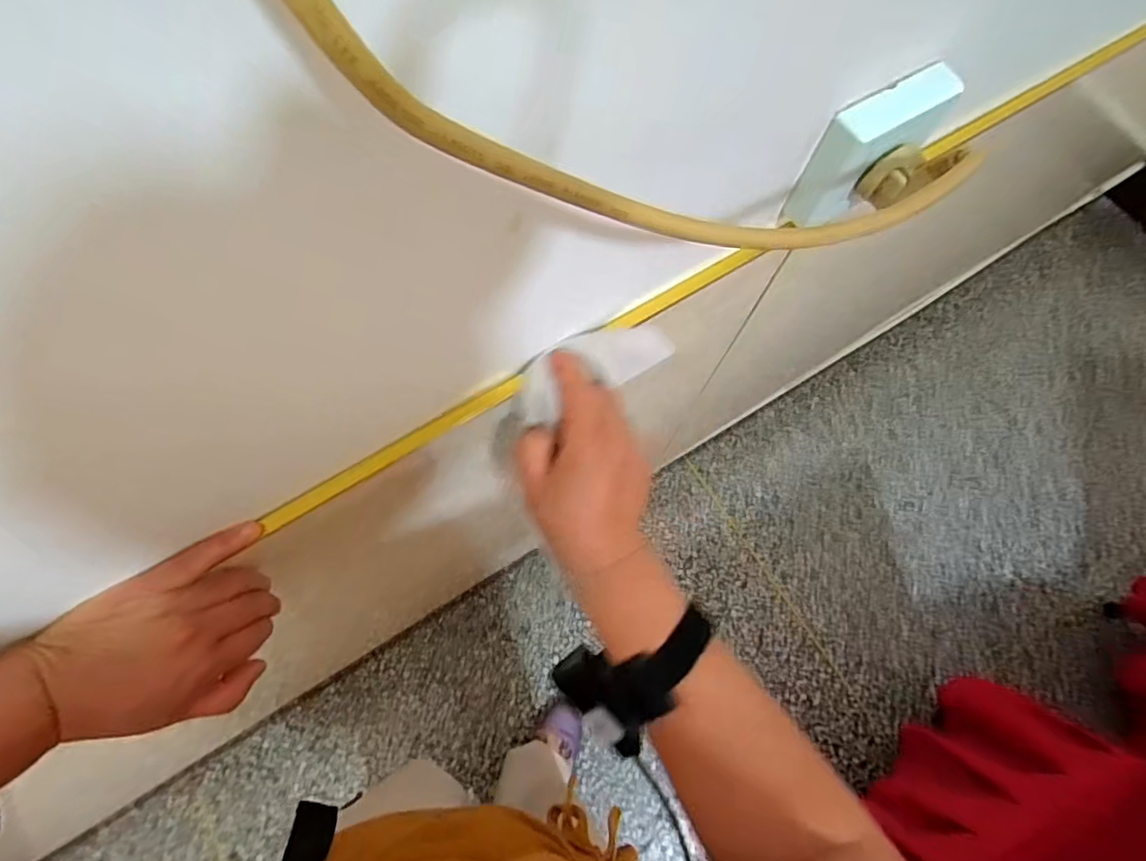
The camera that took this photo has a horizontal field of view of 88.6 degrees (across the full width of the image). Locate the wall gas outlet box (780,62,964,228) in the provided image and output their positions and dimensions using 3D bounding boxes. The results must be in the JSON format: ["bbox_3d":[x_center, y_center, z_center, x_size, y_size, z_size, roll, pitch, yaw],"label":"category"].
[{"bbox_3d":[0.191,-0.175,0.374,0.092,0.073,0.032,-26,70,-10],"label":"wall gas outlet box"}]

